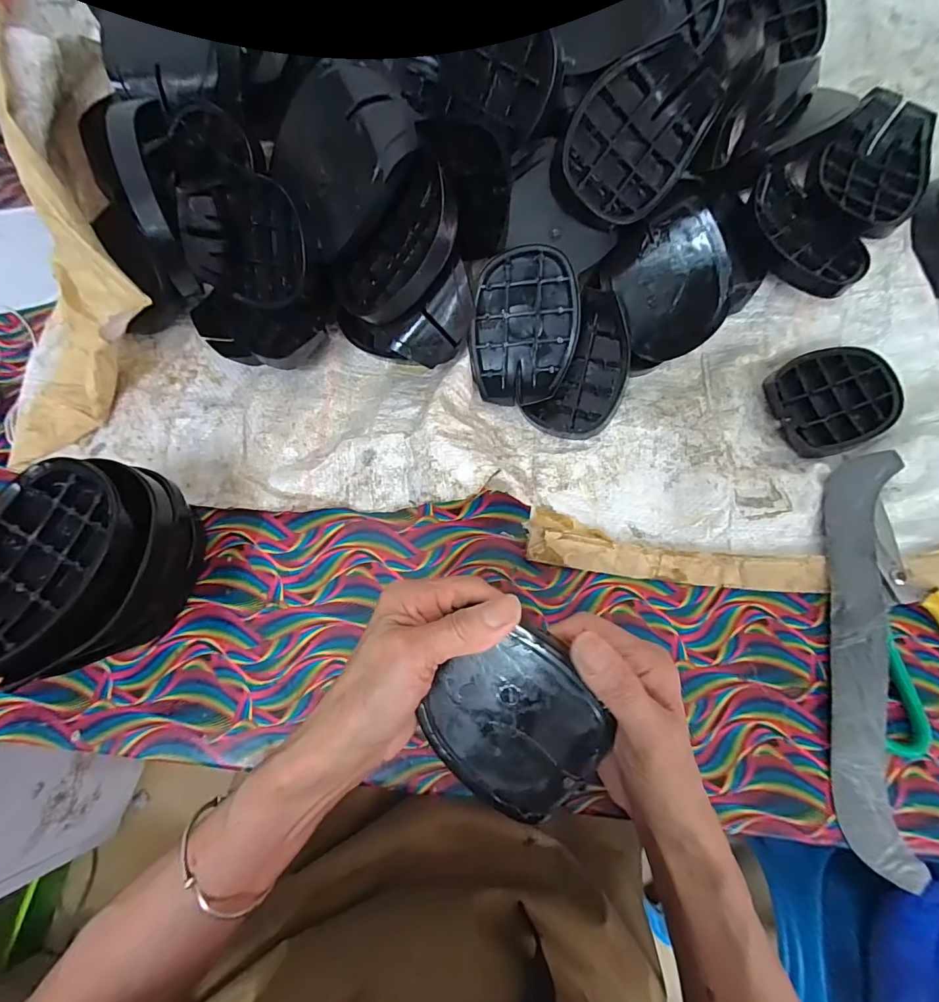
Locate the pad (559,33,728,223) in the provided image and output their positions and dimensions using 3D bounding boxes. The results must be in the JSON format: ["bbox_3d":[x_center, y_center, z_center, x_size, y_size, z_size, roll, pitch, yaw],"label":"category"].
[{"bbox_3d":[0.121,-0.265,0.329,0.084,0.023,0.115,39,93,-23],"label":"pad"}]

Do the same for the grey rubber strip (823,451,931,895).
[{"bbox_3d":[0.285,0.097,0.320,0.053,0.013,0.289,11,72,4],"label":"grey rubber strip"}]

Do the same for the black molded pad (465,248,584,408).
[{"bbox_3d":[0.045,-0.139,0.370,0.083,0.025,0.115,11,111,3],"label":"black molded pad"}]

